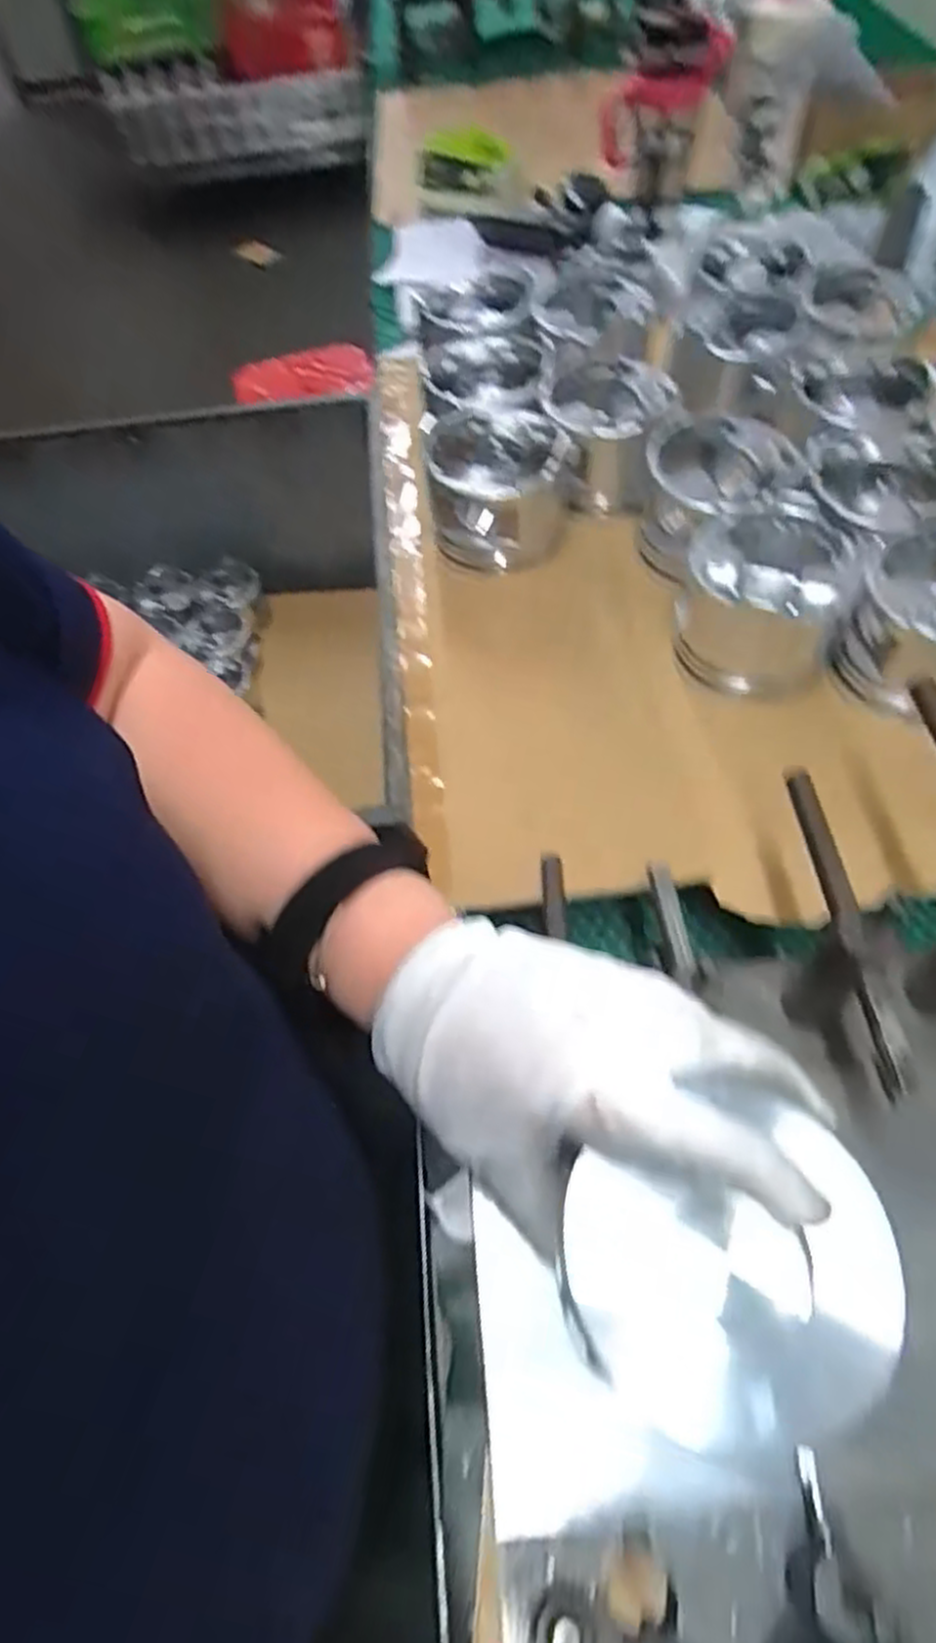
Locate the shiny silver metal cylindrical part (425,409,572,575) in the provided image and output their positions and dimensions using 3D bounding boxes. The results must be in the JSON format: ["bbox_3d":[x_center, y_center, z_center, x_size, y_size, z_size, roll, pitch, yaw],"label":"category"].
[{"bbox_3d":[0.024,-0.249,0.587,0.096,0.074,0.099,-2,57,3],"label":"shiny silver metal cylindrical part"}]

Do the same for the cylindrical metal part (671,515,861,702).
[{"bbox_3d":[0.192,-0.142,0.508,0.101,0.069,0.101,11,59,12],"label":"cylindrical metal part"}]

